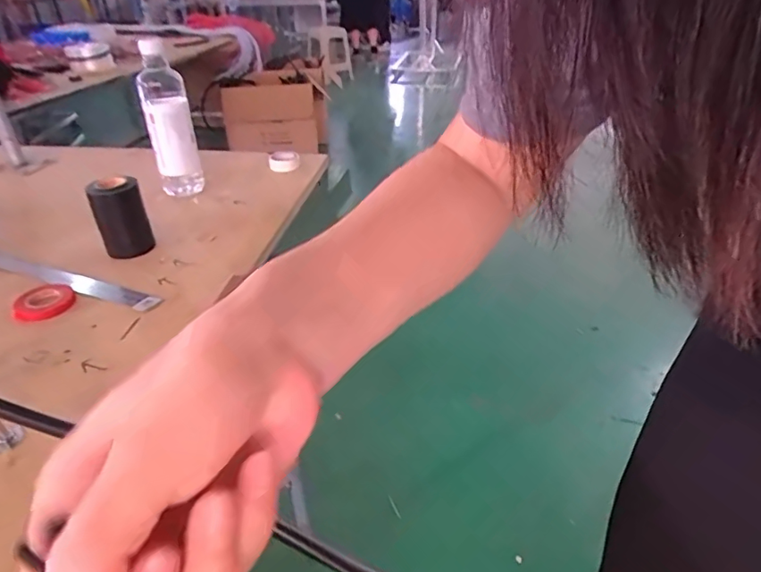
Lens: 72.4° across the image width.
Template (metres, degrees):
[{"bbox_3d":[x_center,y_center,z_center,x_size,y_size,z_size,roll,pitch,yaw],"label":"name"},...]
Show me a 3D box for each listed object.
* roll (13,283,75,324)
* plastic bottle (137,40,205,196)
[{"bbox_3d":[-0.382,0.018,0.591,0.060,0.015,0.060,-1,32,1],"label":"roll"},{"bbox_3d":[-0.326,-0.251,0.811,0.071,0.223,0.061,-12,34,-17],"label":"plastic bottle"}]

